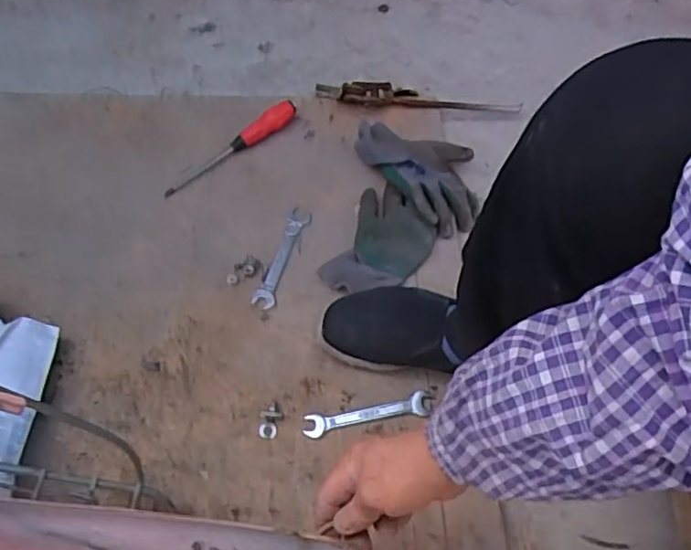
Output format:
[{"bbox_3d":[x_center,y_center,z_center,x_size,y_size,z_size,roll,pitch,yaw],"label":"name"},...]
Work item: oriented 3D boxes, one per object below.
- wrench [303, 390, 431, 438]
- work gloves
[{"bbox_3d":[0.027,0.158,0.715,0.146,0.006,0.027,-9,61,-10],"label":"wrench"},{"bbox_3d":[0.083,-0.086,0.852,0.181,0.044,0.286,13,59,3],"label":"work gloves"}]

